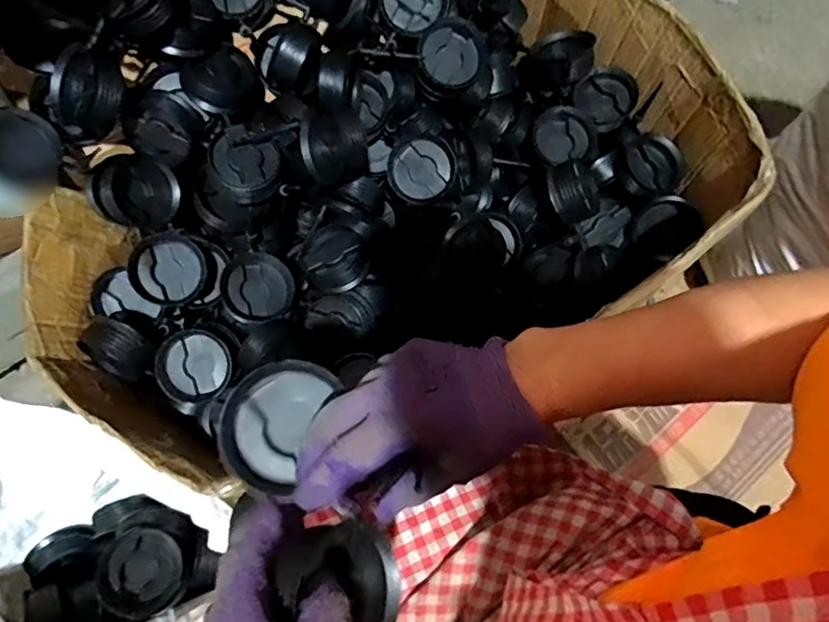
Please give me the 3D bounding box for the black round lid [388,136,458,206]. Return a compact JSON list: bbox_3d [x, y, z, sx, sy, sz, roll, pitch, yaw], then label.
[{"bbox_3d":[0.008,-0.159,0.638,0.072,0.018,0.073,43,104,5],"label":"black round lid"}]

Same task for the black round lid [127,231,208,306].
[{"bbox_3d":[-0.264,-0.045,0.605,0.074,0.016,0.076,6,77,-28],"label":"black round lid"}]

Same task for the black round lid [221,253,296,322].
[{"bbox_3d":[-0.170,-0.024,0.617,0.074,0.016,0.076,8,72,-26],"label":"black round lid"}]

